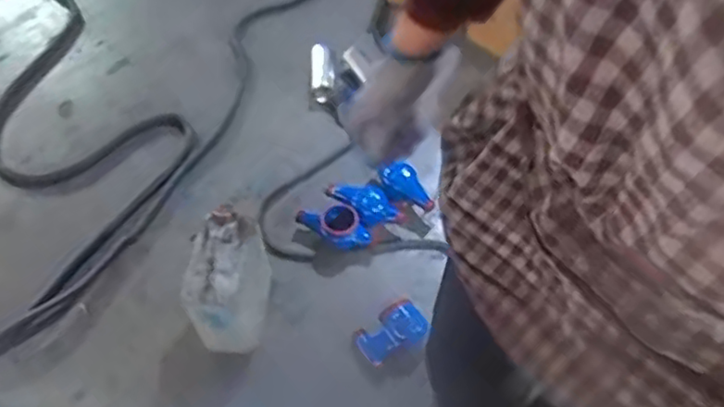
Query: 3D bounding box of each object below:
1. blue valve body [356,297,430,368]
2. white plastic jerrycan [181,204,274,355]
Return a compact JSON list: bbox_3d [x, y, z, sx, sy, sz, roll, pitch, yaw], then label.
[{"bbox_3d":[0.056,0.256,1.300,0.126,0.094,0.083,-28,58,-17],"label":"blue valve body"},{"bbox_3d":[-0.243,0.171,1.237,0.138,0.266,0.224,-8,54,-4],"label":"white plastic jerrycan"}]

